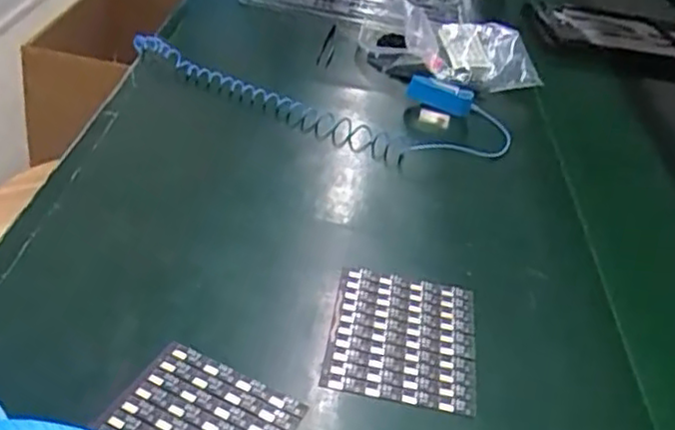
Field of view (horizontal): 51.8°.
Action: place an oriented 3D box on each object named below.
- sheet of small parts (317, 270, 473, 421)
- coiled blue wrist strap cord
[{"bbox_3d":[0.038,0.069,0.404,0.083,0.005,0.093,12,36,1],"label":"sheet of small parts"},{"bbox_3d":[-0.011,-0.124,0.649,0.347,0.030,0.146,26,38,19],"label":"coiled blue wrist strap cord"}]

